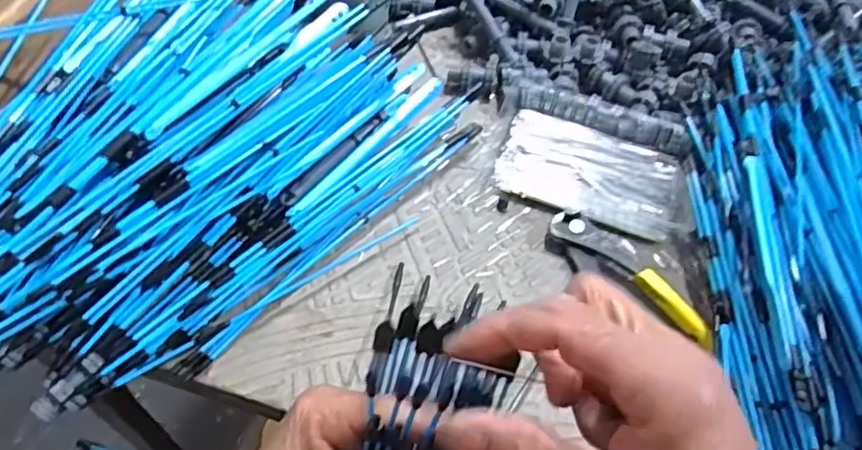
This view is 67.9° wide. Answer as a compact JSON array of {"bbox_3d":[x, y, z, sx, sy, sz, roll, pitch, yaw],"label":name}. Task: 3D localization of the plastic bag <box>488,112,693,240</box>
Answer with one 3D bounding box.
[{"bbox_3d":[0.117,-0.035,0.461,0.136,0.012,0.081,22,55,12],"label":"plastic bag"}]

